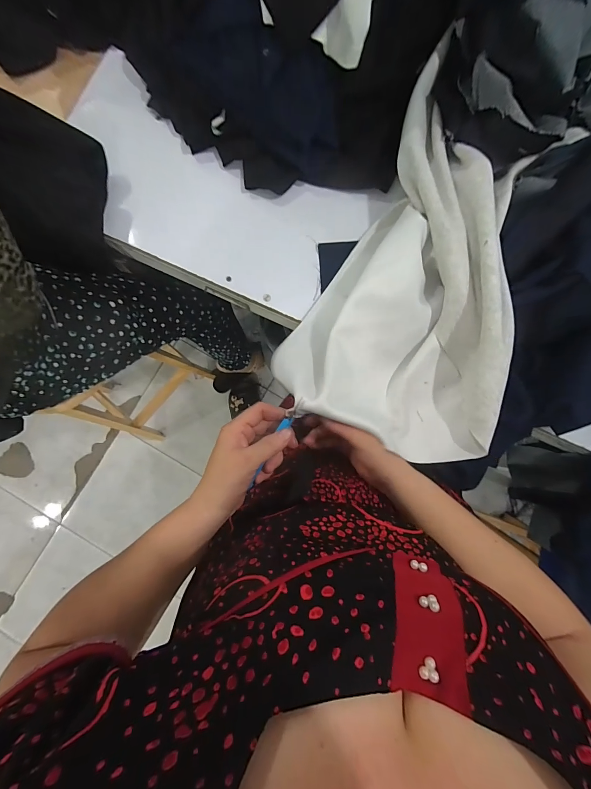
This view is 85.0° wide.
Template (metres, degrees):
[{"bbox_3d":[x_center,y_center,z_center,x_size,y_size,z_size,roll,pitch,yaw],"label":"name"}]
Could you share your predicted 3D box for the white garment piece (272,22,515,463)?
[{"bbox_3d":[0.166,-0.197,0.420,0.239,0.119,0.526,18,85,0],"label":"white garment piece"}]

